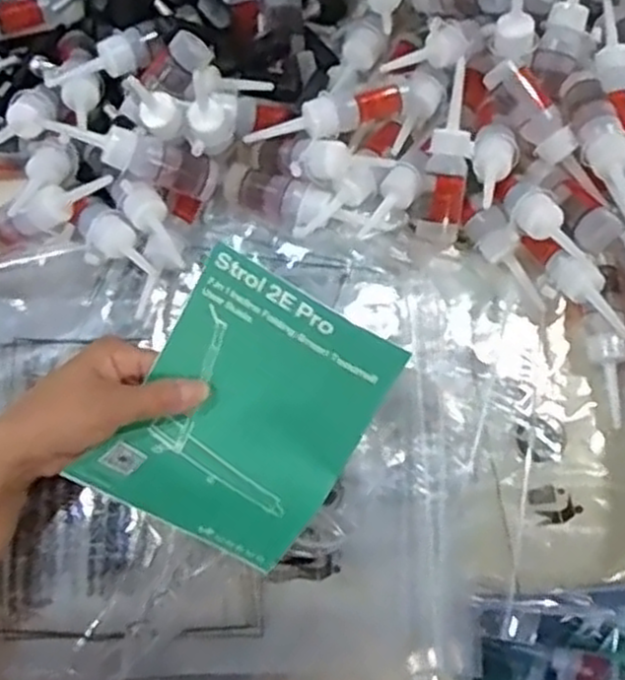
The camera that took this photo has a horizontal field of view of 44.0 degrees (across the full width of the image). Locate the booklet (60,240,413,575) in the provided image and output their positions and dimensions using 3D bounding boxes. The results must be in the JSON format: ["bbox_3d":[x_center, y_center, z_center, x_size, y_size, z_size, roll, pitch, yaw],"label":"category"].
[{"bbox_3d":[-0.038,0.042,0.427,0.120,0.053,0.143,30,75,10],"label":"booklet"}]

